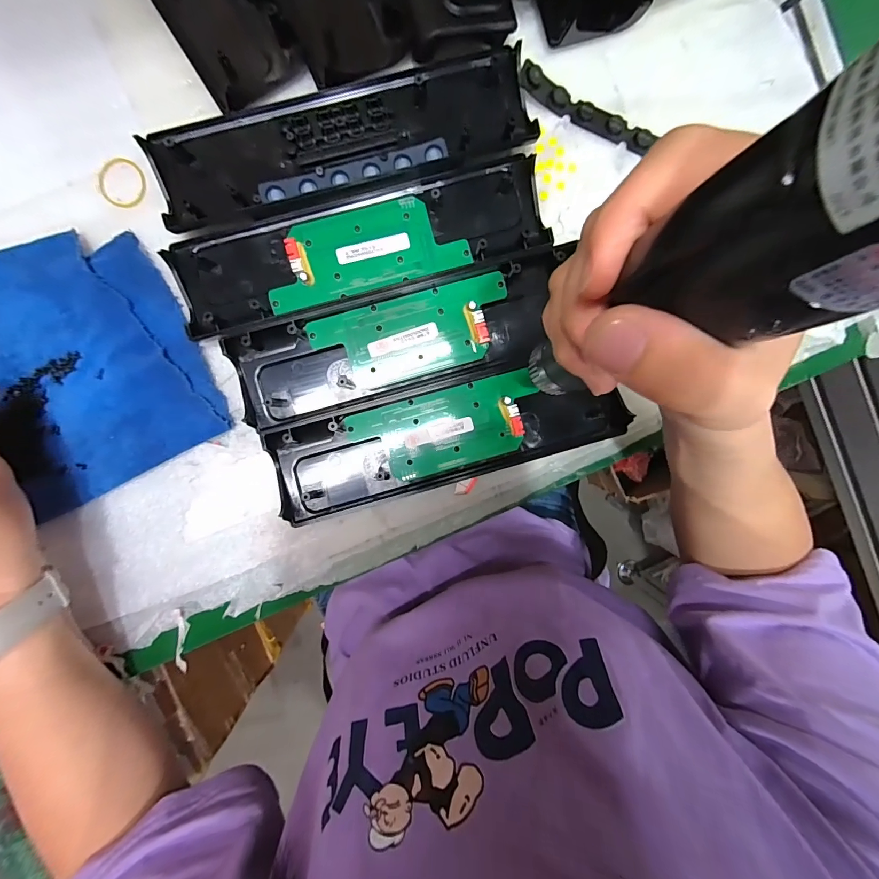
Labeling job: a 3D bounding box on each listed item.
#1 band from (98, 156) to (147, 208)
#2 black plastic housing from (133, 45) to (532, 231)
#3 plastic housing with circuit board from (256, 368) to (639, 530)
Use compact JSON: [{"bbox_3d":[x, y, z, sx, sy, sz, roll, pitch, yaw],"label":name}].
[{"bbox_3d":[-0.208,-0.169,0.258,0.029,0.004,0.030,0,95,-3],"label":"band"},{"bbox_3d":[-0.059,-0.199,0.259,0.248,0.019,0.061,-17,96,-1],"label":"black plastic housing"},{"bbox_3d":[0.007,-0.003,0.276,0.238,0.017,0.067,-14,96,-2],"label":"plastic housing with circuit board"}]

